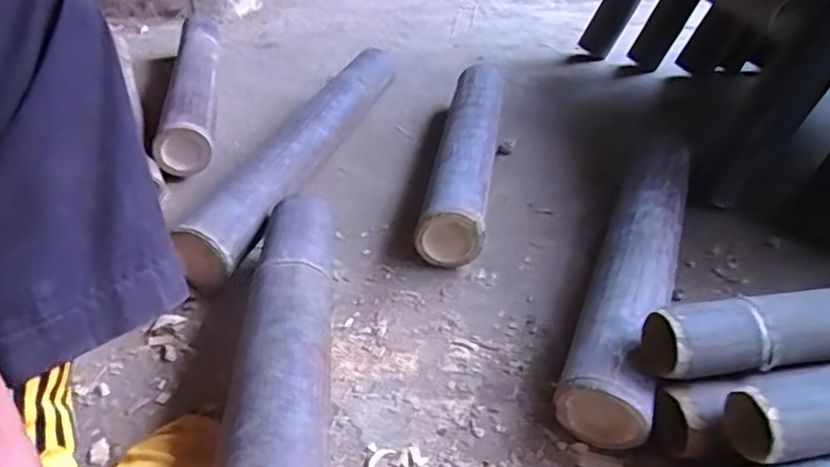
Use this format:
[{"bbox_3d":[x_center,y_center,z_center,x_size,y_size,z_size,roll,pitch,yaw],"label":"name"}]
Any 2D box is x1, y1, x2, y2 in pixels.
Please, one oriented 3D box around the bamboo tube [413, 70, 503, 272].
[{"bbox_3d":[0.077,-0.122,0.914,0.082,0.085,0.420,6,36,9],"label":"bamboo tube"}]

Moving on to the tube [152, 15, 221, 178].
[{"bbox_3d":[-0.390,-0.274,1.138,0.070,0.071,0.577,-8,36,-11],"label":"tube"}]

